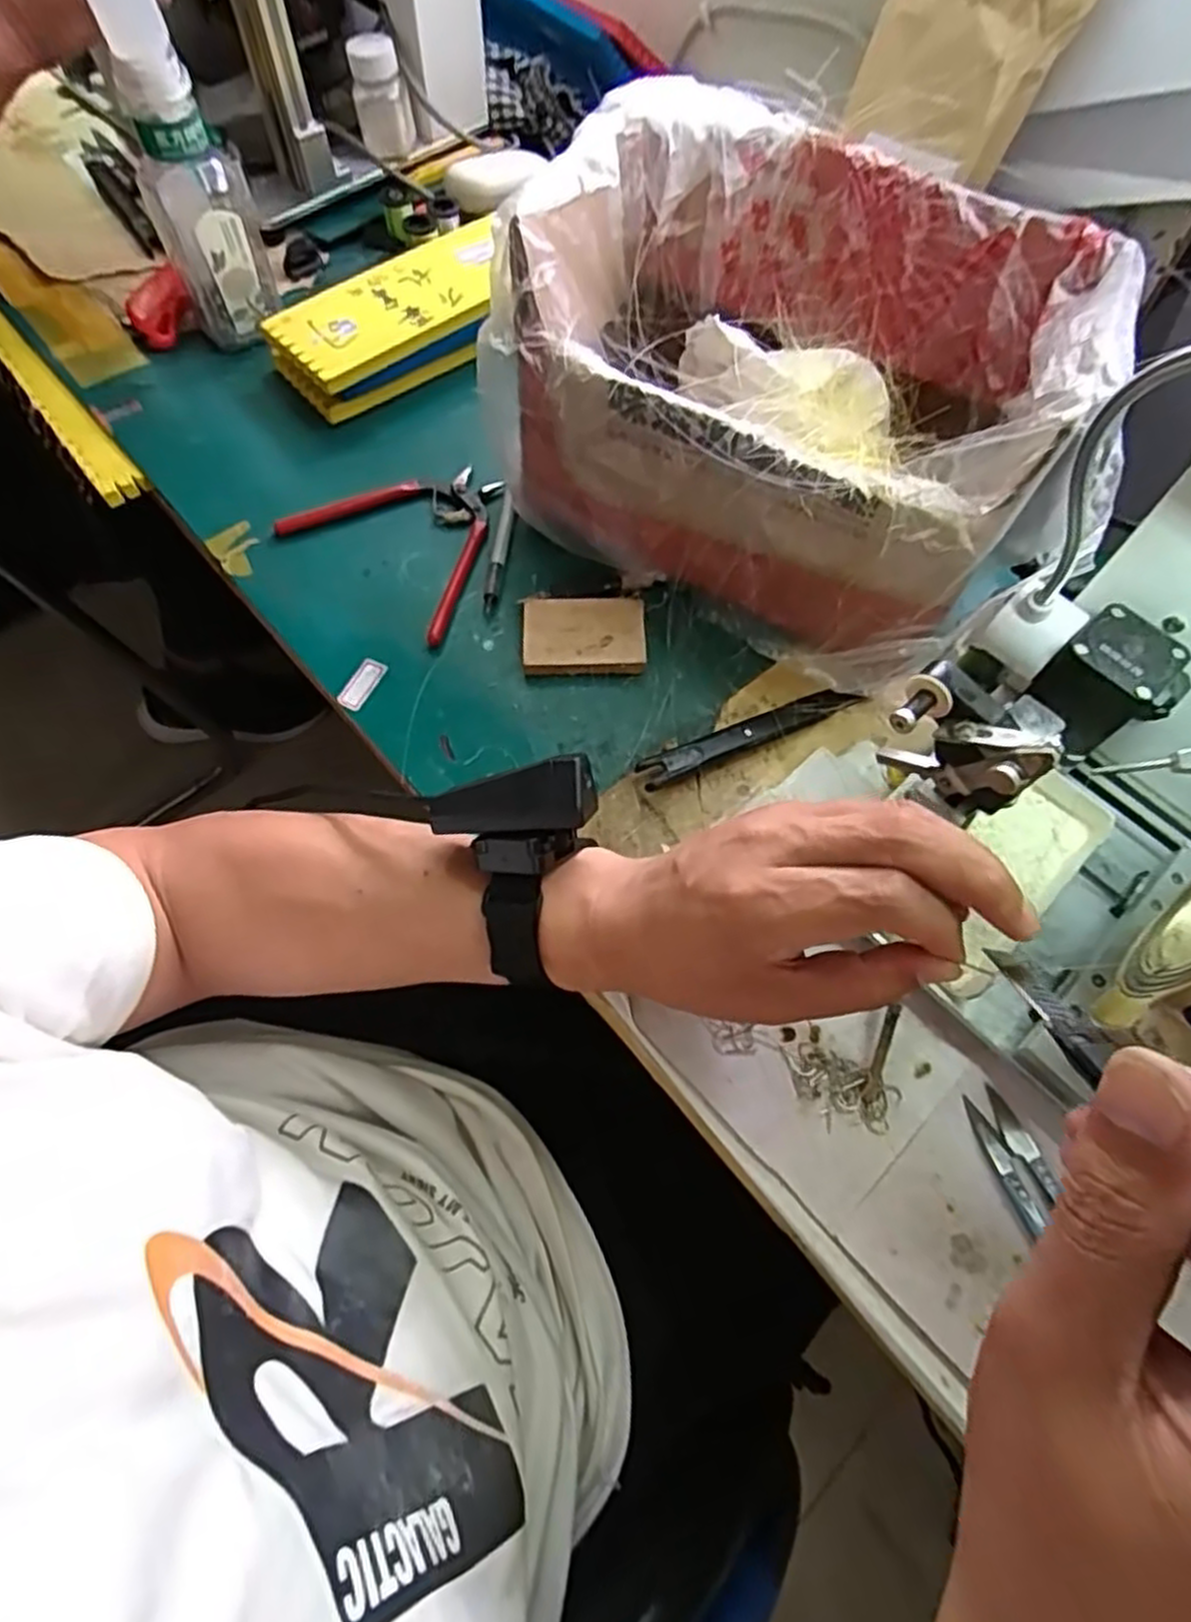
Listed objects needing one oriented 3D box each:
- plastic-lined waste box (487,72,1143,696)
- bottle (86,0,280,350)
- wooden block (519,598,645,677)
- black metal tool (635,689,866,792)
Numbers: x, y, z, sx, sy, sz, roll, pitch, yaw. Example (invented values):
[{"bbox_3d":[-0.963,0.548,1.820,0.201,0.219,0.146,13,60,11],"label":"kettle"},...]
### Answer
[{"bbox_3d":[0.104,-0.229,0.432,0.284,0.166,0.203,32,68,12],"label":"plastic-lined waste box"},{"bbox_3d":[-0.266,-0.421,0.489,0.065,0.189,0.074,-25,68,-12],"label":"bottle"},{"bbox_3d":[-0.007,-0.105,0.458,0.073,0.011,0.052,-1,65,-2],"label":"wooden block"},{"bbox_3d":[0.088,-0.044,0.433,0.136,0.012,0.017,-22,68,-11],"label":"black metal tool"}]

